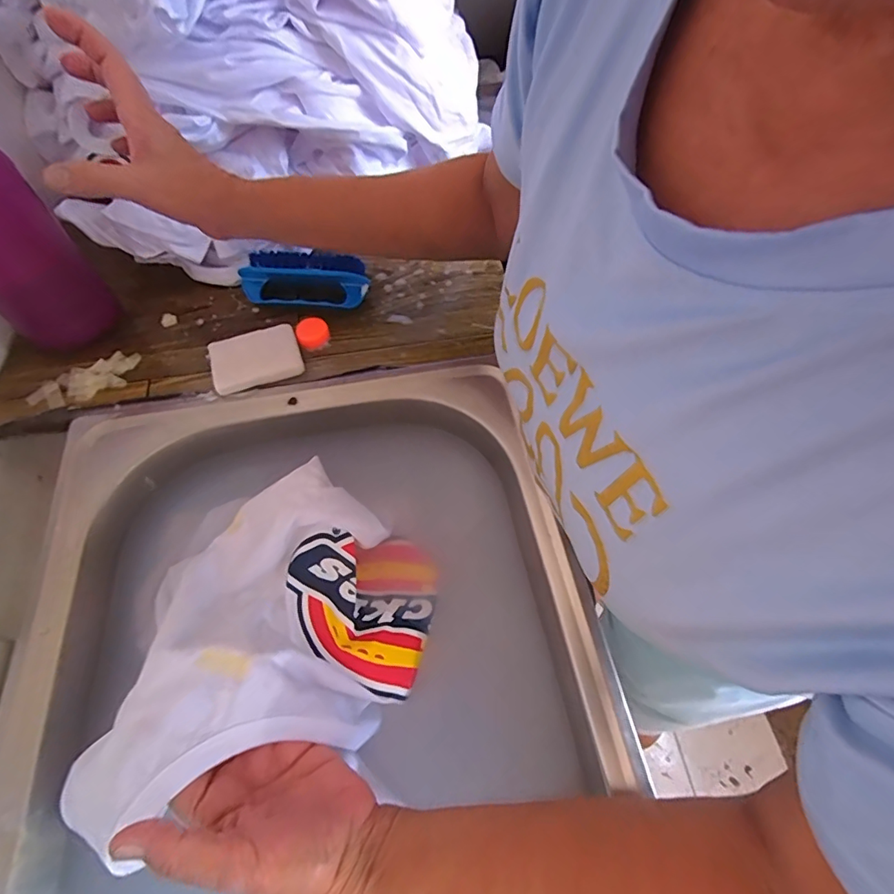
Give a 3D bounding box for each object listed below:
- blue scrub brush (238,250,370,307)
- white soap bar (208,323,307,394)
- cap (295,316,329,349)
[{"bbox_3d":[-0.144,-0.166,0.506,0.126,0.047,0.039,1,58,1],"label":"blue scrub brush"},{"bbox_3d":[-0.180,-0.085,0.474,0.079,0.017,0.060,-20,60,-11],"label":"white soap bar"},{"bbox_3d":[-0.132,-0.112,0.493,0.031,0.013,0.032,0,58,0],"label":"cap"}]

